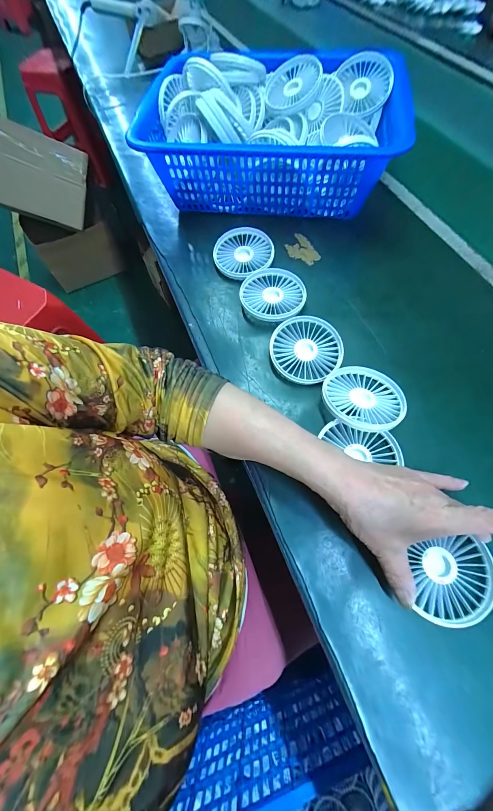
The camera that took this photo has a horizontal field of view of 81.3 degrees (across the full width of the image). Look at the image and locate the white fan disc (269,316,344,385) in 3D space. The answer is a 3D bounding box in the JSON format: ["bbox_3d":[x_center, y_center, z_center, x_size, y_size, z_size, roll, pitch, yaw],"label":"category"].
[{"bbox_3d":[0.077,-0.070,0.359,0.084,0.020,0.090,-1,66,2],"label":"white fan disc"}]

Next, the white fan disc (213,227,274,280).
[{"bbox_3d":[-0.002,-0.228,0.429,0.082,0.023,0.084,-1,66,2],"label":"white fan disc"}]

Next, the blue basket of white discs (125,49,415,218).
[{"bbox_3d":[0.050,-0.439,0.467,0.351,0.140,0.268,1,66,3],"label":"blue basket of white discs"}]

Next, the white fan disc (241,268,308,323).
[{"bbox_3d":[0.039,-0.153,0.396,0.085,0.017,0.084,-1,66,2],"label":"white fan disc"}]

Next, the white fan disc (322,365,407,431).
[{"bbox_3d":[0.131,-0.008,0.324,0.086,0.017,0.086,2,56,-3],"label":"white fan disc"}]

